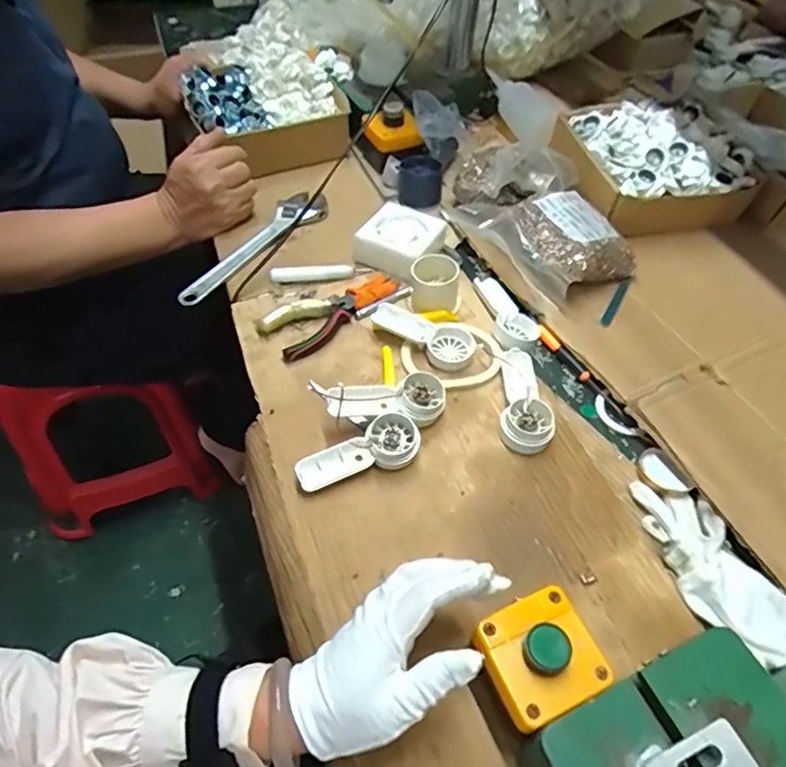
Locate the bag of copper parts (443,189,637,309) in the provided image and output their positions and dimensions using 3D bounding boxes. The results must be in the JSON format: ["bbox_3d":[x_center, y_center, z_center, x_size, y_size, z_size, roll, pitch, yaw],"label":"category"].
[{"bbox_3d":[0.177,-0.168,0.662,0.139,0.056,0.172,-27,56,-22],"label":"bag of copper parts"}]

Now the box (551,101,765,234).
[{"bbox_3d":[0.323,-0.275,0.729,0.233,0.102,0.170,-9,51,-9],"label":"box"}]

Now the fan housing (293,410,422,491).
[{"bbox_3d":[-0.031,0.061,0.493,0.108,0.028,0.041,-16,53,-14],"label":"fan housing"}]

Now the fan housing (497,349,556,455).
[{"bbox_3d":[0.126,0.015,0.536,0.047,0.024,0.108,7,51,5],"label":"fan housing"}]

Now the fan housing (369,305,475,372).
[{"bbox_3d":[0.035,-0.055,0.596,0.110,0.020,0.049,31,56,22],"label":"fan housing"}]

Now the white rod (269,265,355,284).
[{"bbox_3d":[-0.093,-0.128,0.647,0.092,0.014,0.015,-8,51,-8],"label":"white rod"}]

